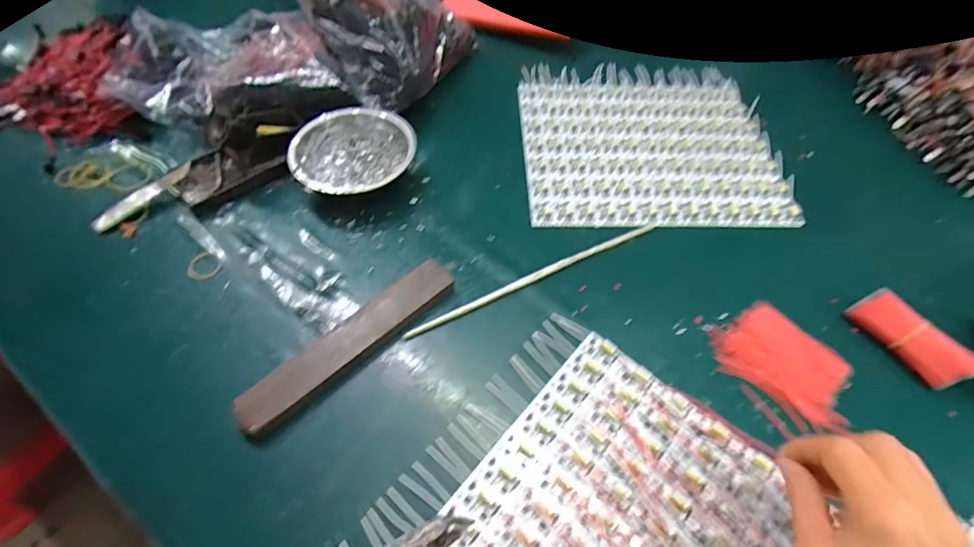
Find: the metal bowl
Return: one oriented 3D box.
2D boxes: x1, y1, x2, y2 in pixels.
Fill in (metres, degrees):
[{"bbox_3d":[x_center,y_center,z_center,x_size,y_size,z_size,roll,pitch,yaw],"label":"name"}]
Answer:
[{"bbox_3d":[-0.140,-0.122,0.490,0.119,0.041,0.129,26,59,14],"label":"metal bowl"}]

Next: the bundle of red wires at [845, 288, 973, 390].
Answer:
[{"bbox_3d":[0.367,0.057,0.398,0.030,0.033,0.089,-26,61,-18],"label":"bundle of red wires"}]

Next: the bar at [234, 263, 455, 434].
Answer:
[{"bbox_3d":[-0.111,0.054,0.385,0.200,0.016,0.038,-39,66,-24],"label":"bar"}]

